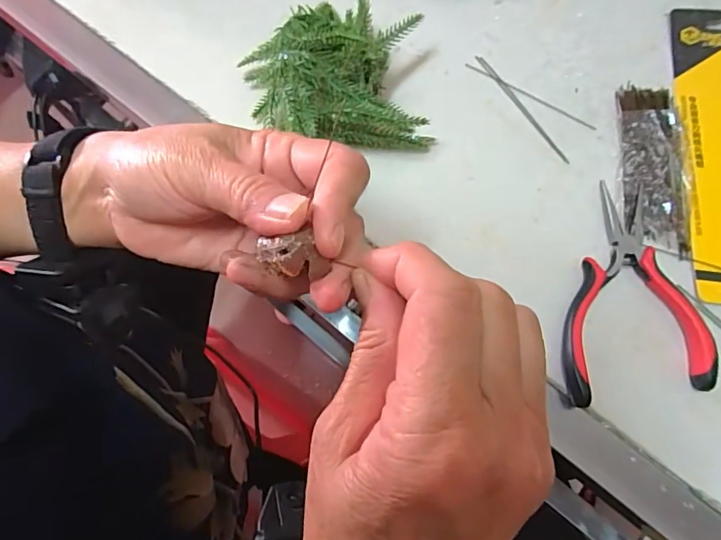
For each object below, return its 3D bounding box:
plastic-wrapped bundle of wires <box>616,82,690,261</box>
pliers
[{"bbox_3d":[0.192,-0.068,0.316,0.042,0.010,0.118,6,74,3],"label":"plastic-wrapped bundle of wires"},{"bbox_3d":[0.166,0.015,0.288,0.076,0.014,0.137,10,74,4],"label":"pliers"}]

